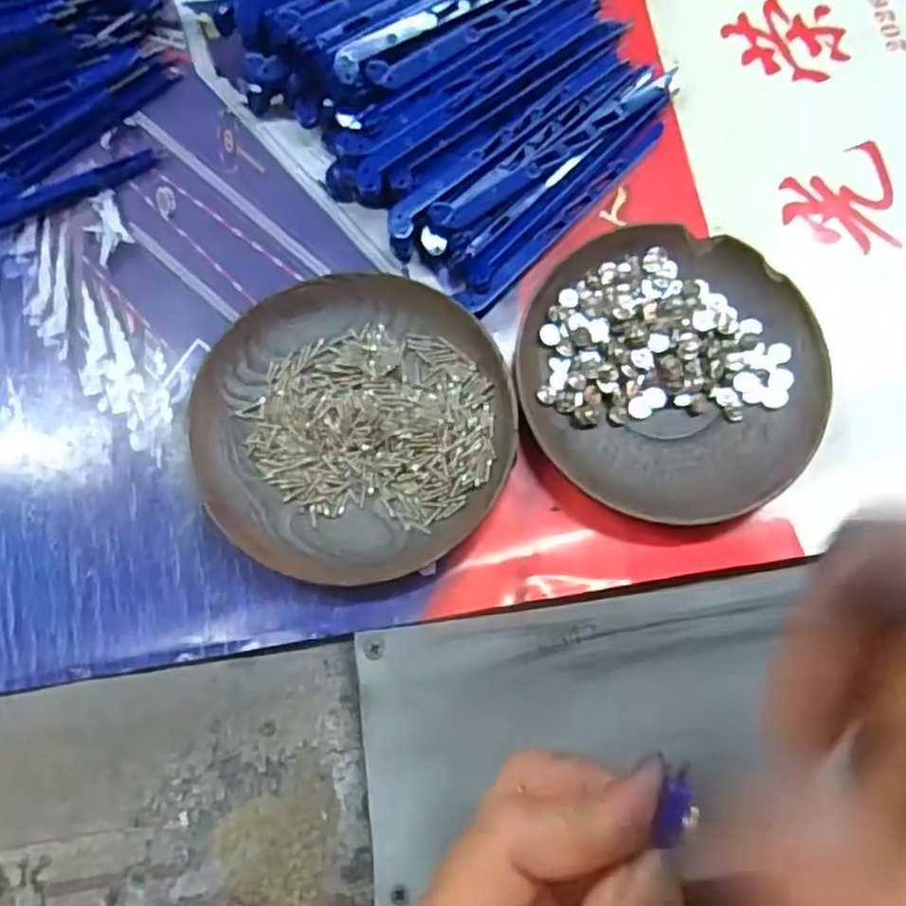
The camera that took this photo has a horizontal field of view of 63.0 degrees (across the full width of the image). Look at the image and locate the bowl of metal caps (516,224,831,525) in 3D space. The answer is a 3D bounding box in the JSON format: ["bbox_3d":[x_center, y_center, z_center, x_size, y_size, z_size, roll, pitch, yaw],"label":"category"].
[{"bbox_3d":[0.082,-0.031,0.282,0.111,0.015,0.111,0,76,-1],"label":"bowl of metal caps"}]

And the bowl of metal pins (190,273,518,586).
[{"bbox_3d":[-0.036,-0.011,0.278,0.113,0.014,0.113,0,76,-1],"label":"bowl of metal pins"}]

